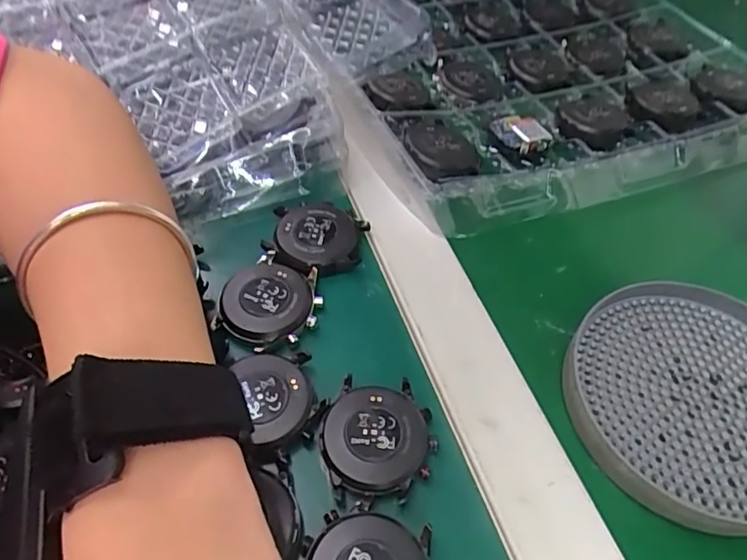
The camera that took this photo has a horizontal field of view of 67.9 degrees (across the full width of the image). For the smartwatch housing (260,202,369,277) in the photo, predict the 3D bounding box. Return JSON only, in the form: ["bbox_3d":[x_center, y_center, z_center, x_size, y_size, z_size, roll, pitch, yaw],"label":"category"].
[{"bbox_3d":[-0.031,-0.022,0.296,0.050,0.014,0.047,10,52,5],"label":"smartwatch housing"}]

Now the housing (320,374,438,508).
[{"bbox_3d":[0.002,0.064,0.227,0.045,0.007,0.047,1,52,-2],"label":"housing"}]

